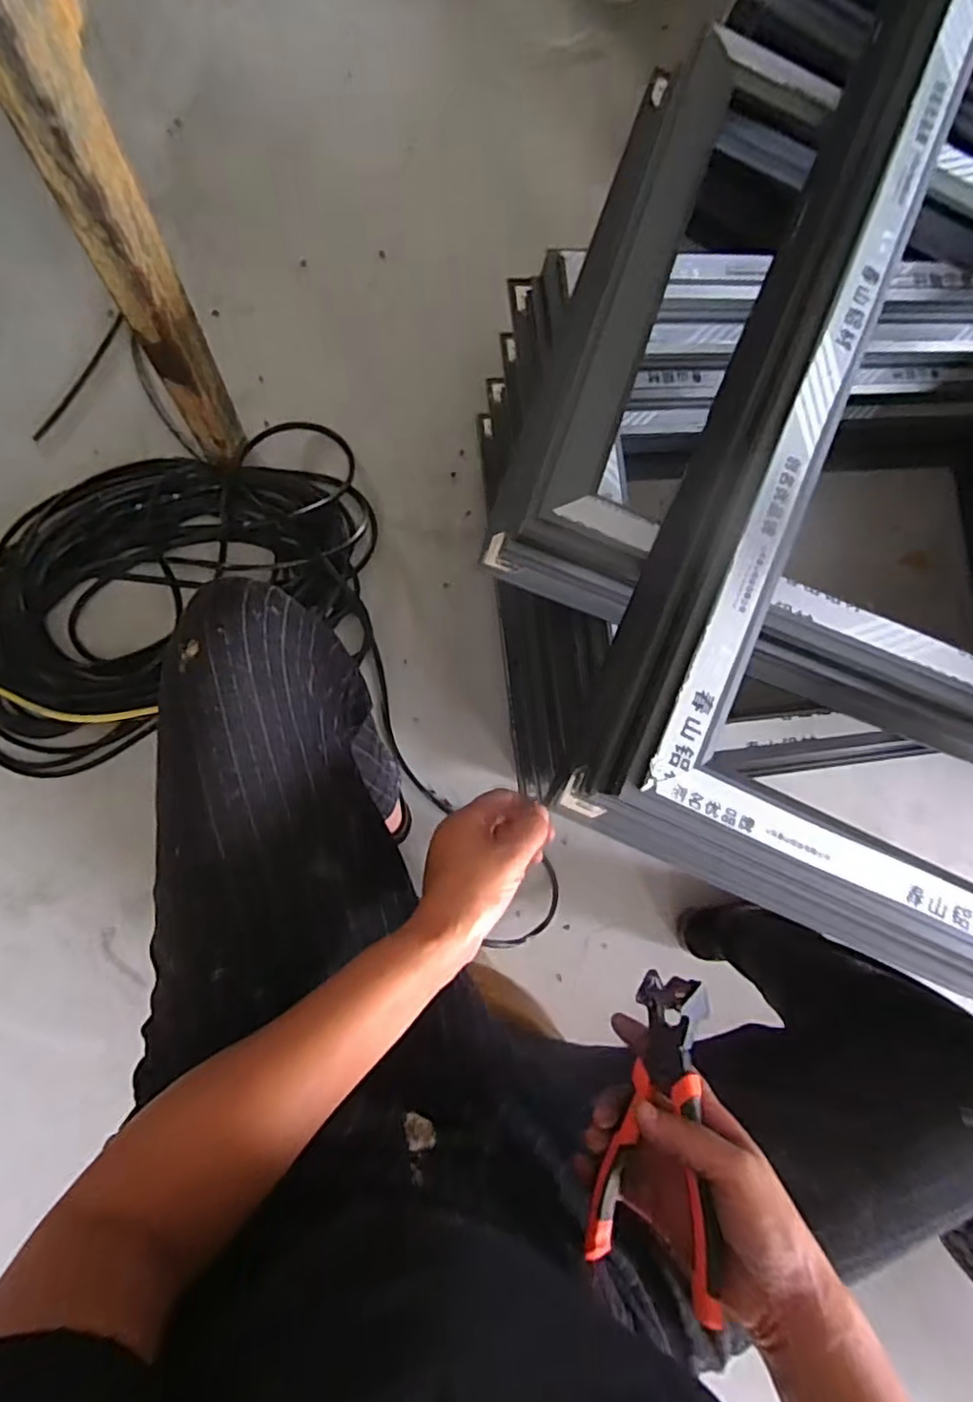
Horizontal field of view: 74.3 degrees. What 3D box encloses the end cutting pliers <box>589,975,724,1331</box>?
[{"bbox_3d":[0.113,0.261,0.397,0.025,0.076,0.164,30,64,-43],"label":"end cutting pliers"}]

